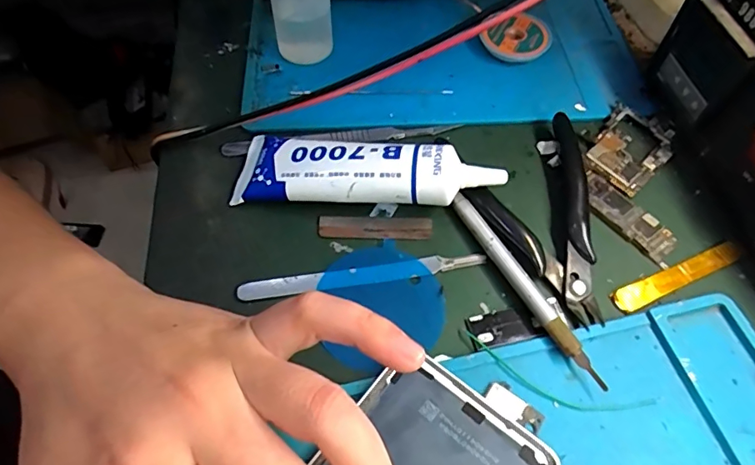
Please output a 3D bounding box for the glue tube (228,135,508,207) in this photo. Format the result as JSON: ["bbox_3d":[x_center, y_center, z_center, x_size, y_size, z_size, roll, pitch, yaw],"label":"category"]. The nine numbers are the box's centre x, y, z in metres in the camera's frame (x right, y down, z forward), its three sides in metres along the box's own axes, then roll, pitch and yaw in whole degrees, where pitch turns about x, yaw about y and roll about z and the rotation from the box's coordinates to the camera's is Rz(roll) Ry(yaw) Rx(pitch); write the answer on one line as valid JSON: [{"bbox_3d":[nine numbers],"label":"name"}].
[{"bbox_3d":[-0.007,-0.034,0.252,0.131,0.033,0.038,4,57,2],"label":"glue tube"}]

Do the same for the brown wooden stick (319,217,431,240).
[{"bbox_3d":[-0.001,-0.003,0.252,0.057,0.004,0.012,2,57,1],"label":"brown wooden stick"}]

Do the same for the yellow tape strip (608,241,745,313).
[{"bbox_3d":[0.144,0.020,0.239,0.073,0.004,0.012,-21,59,-14],"label":"yellow tape strip"}]

